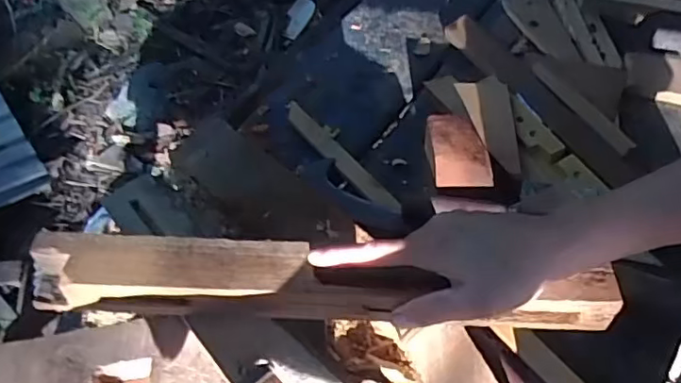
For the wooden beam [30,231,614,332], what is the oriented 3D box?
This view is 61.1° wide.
[{"bbox_3d":[-0.017,0.067,0.427,0.422,0.038,0.051,4,56,2],"label":"wooden beam"}]

